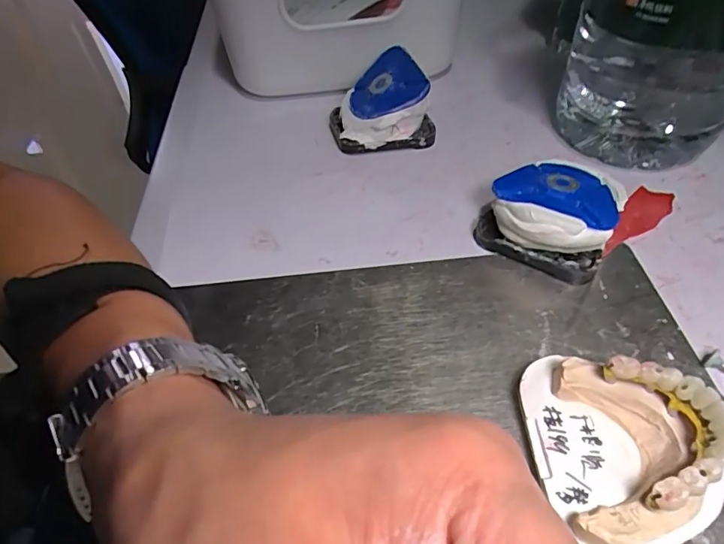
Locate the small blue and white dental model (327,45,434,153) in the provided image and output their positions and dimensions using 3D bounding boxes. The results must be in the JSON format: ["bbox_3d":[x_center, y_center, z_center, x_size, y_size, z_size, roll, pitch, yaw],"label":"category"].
[{"bbox_3d":[0.011,-0.120,0.345,0.069,0.045,0.063,-10,49,-5],"label":"small blue and white dental model"}]

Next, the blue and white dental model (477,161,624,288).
[{"bbox_3d":[0.108,-0.035,0.273,0.065,0.033,0.068,29,57,26],"label":"blue and white dental model"}]

